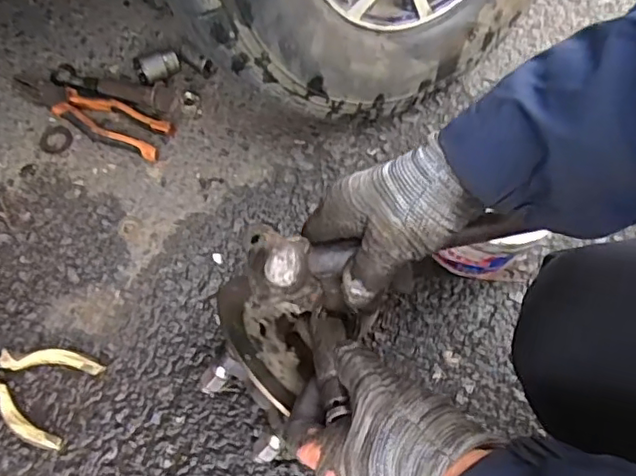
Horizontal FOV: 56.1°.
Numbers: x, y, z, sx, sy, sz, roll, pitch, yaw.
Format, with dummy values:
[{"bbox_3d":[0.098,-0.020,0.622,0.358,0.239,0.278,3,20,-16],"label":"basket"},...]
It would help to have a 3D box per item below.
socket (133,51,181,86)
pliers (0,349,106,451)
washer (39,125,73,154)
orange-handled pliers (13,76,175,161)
[{"bbox_3d":[-0.181,-0.191,0.680,0.050,0.033,0.032,-22,69,-9],"label":"socket"},{"bbox_3d":[-0.283,0.124,0.548,0.145,0.028,0.084,22,69,9],"label":"pliers"},{"bbox_3d":[-0.291,-0.109,0.661,0.037,0.004,0.034,0,67,0],"label":"washer"},{"bbox_3d":[-0.257,-0.142,0.666,0.195,0.020,0.047,24,69,10],"label":"orange-handled pliers"}]

